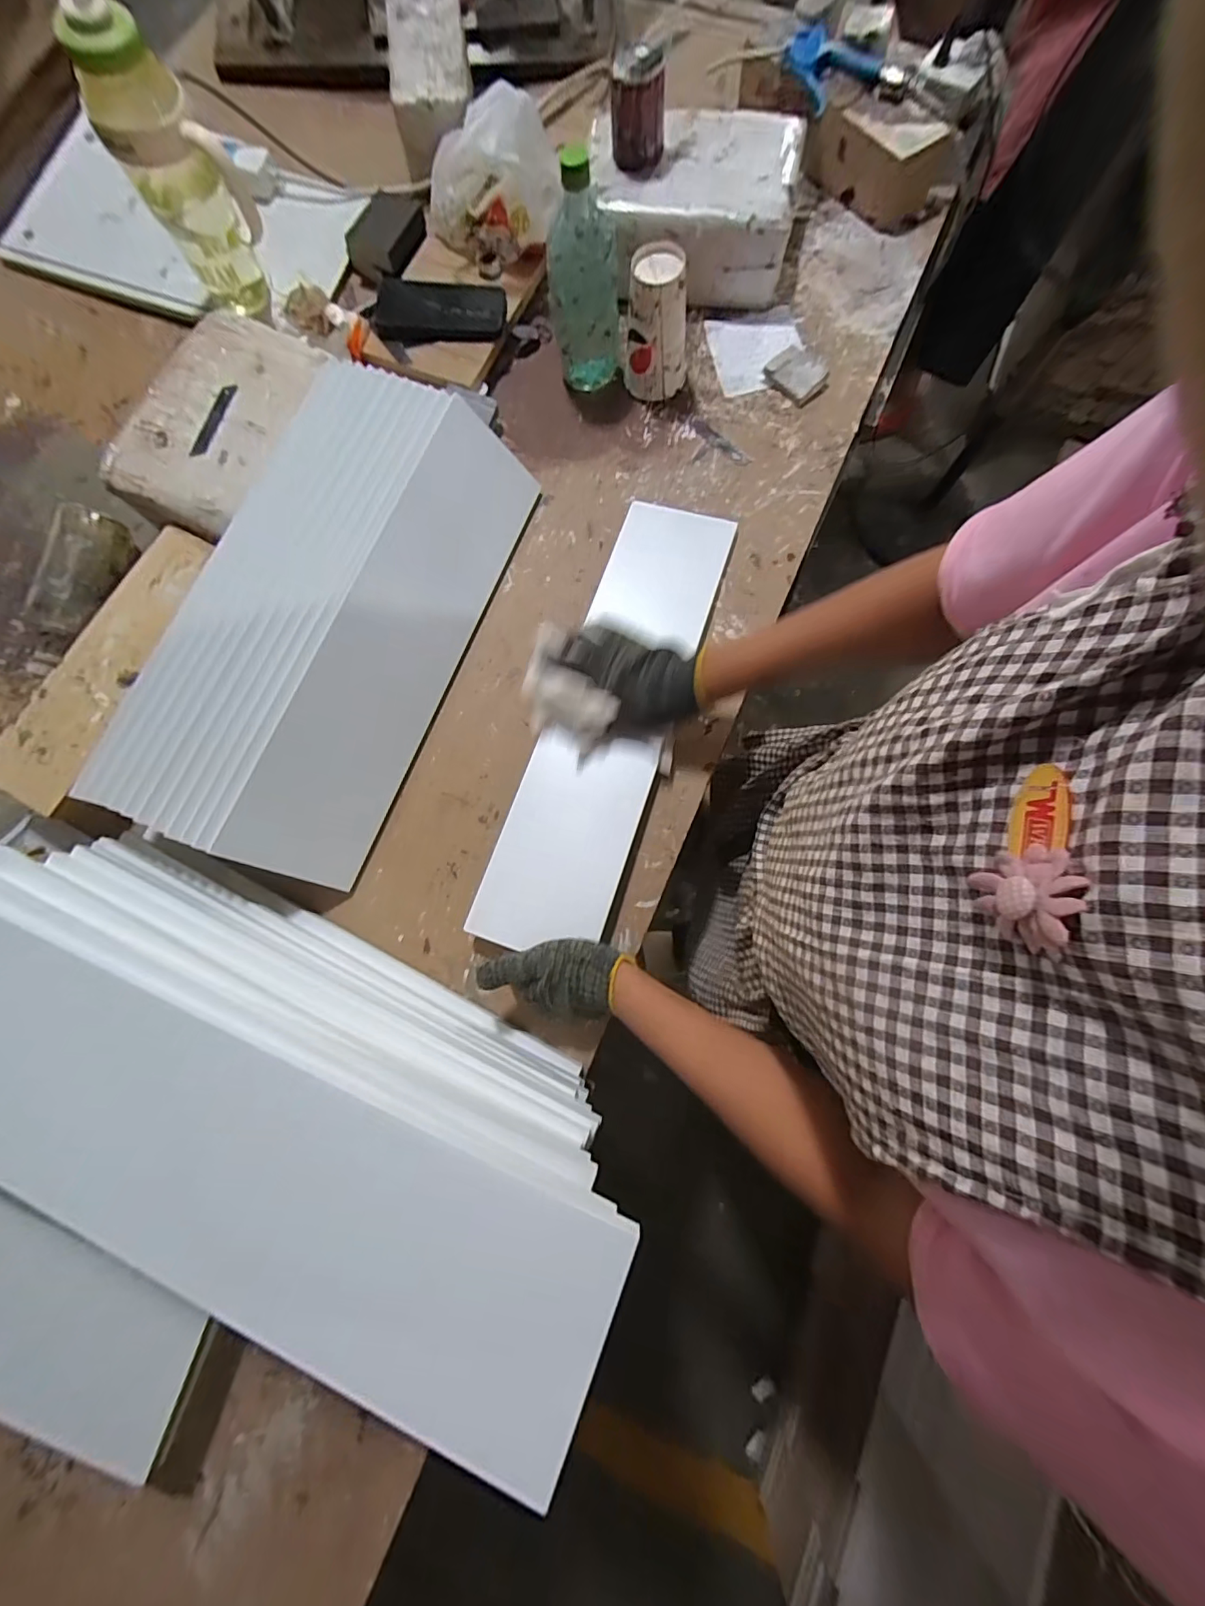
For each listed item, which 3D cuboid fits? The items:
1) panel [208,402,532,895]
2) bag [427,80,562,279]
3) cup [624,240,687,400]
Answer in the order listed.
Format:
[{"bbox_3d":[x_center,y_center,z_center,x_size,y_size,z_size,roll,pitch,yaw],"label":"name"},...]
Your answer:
[{"bbox_3d":[-0.224,-0.183,0.569,0.018,0.136,0.545,9,74,48],"label":"panel"},{"bbox_3d":[-0.148,-0.802,0.667,0.179,0.117,0.128,-5,79,0],"label":"bag"},{"bbox_3d":[0.070,-0.592,0.631,0.080,0.118,0.086,5,79,2],"label":"cup"}]

